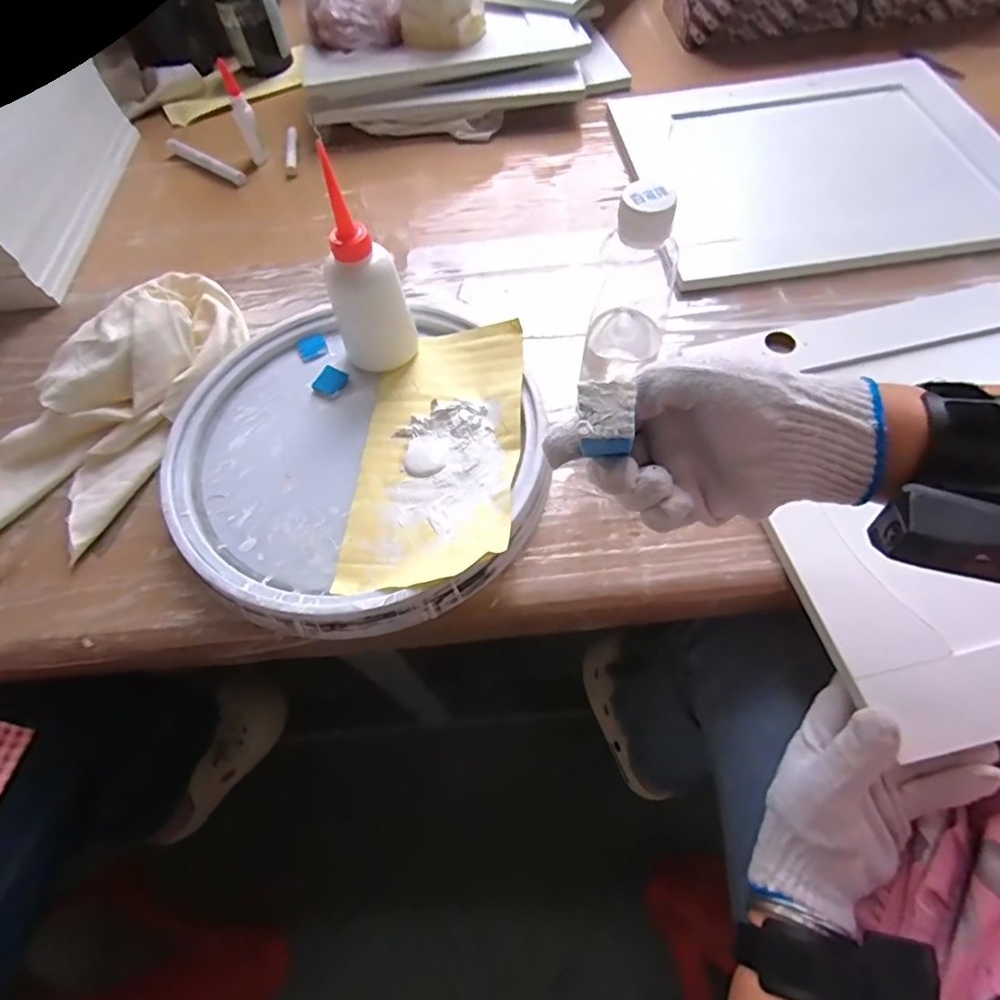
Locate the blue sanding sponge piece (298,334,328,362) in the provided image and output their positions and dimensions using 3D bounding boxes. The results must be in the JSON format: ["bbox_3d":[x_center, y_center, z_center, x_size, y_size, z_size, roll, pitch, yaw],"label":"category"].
[{"bbox_3d":[-0.168,-0.138,0.507,0.024,0.004,0.028,-25,61,-10],"label":"blue sanding sponge piece"}]

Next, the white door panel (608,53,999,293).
[{"bbox_3d":[0.347,-0.372,0.624,0.383,0.028,0.343,-8,60,0],"label":"white door panel"}]

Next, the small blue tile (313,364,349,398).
[{"bbox_3d":[-0.146,-0.102,0.484,0.025,0.005,0.026,26,65,18],"label":"small blue tile"}]

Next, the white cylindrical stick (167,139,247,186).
[{"bbox_3d":[-0.363,-0.418,0.699,0.127,0.016,0.017,31,68,18],"label":"white cylindrical stick"}]

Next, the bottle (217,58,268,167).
[{"bbox_3d":[-0.303,-0.454,0.666,0.023,0.093,0.032,-31,62,-14],"label":"bottle"}]

